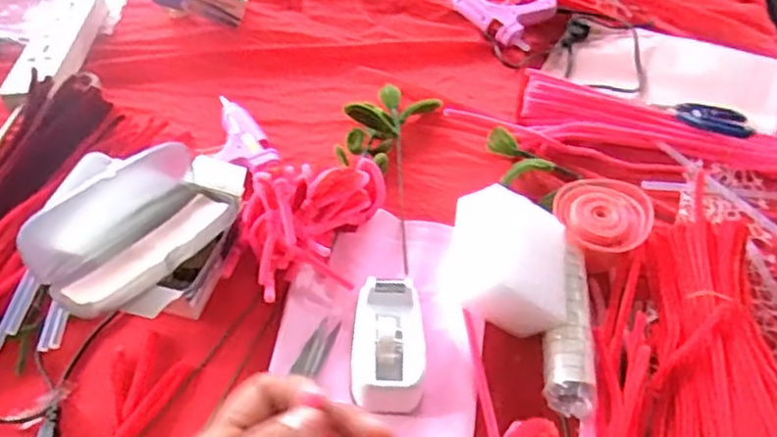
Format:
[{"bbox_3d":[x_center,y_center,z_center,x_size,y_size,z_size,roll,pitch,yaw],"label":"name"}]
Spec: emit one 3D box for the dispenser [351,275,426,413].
[{"bbox_3d":[0.000,0.100,0.498,0.052,0.040,0.105,2,52,0],"label":"dispenser"}]

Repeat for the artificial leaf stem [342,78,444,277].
[{"bbox_3d":[-0.006,-0.058,0.627,0.091,0.039,0.227,10,53,6],"label":"artificial leaf stem"}]

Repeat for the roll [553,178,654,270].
[{"bbox_3d":[0.196,0.003,0.597,0.089,0.037,0.078,-4,53,-5],"label":"roll"}]

